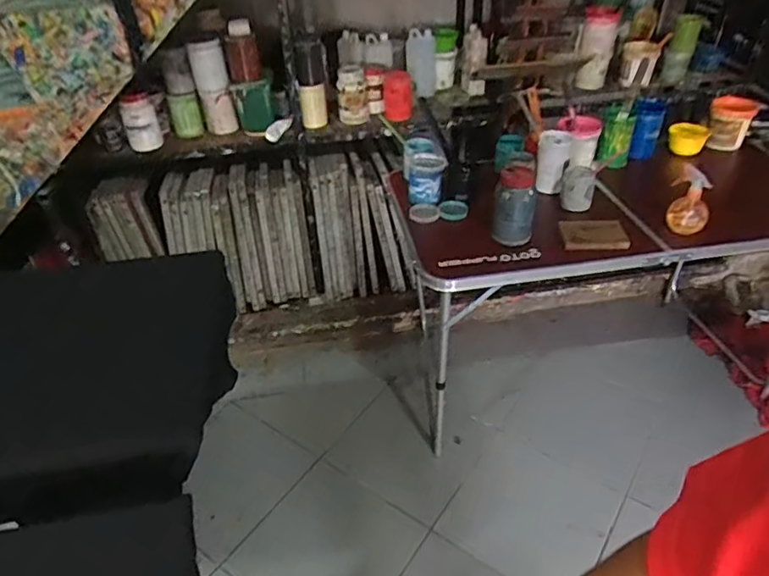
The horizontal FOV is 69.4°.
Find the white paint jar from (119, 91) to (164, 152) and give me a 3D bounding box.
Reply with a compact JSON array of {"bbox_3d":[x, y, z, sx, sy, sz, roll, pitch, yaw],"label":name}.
[{"bbox_3d":[-0.734,-0.497,1.674,0.096,0.165,0.076,-16,40,-17],"label":"white paint jar"}]

